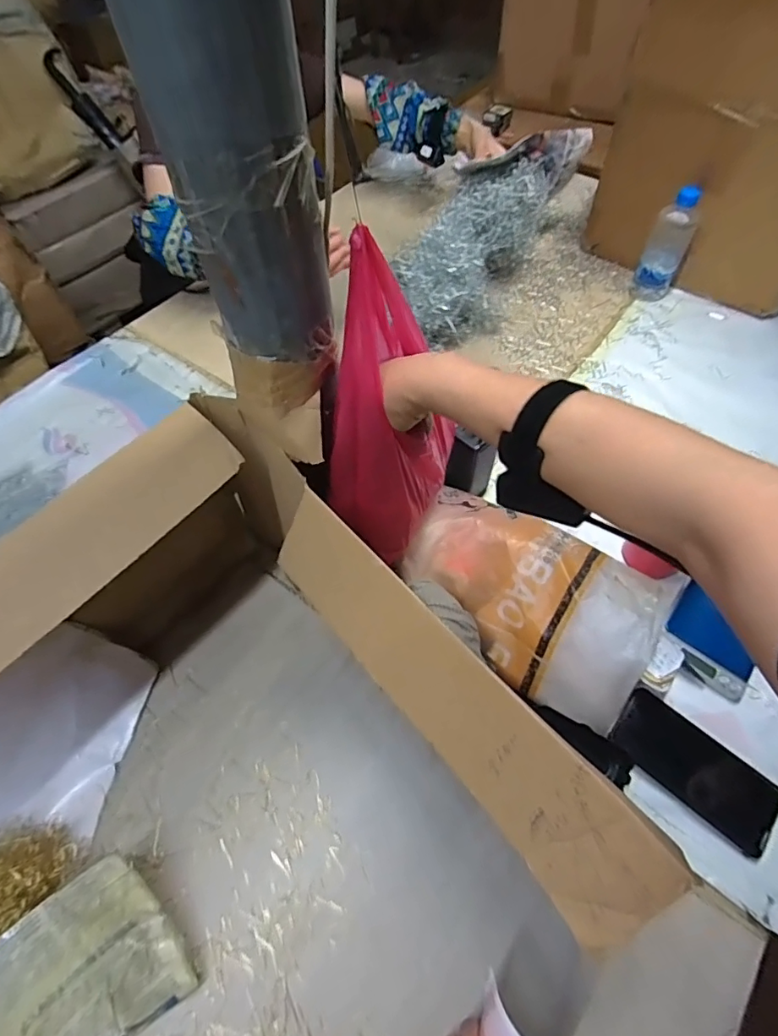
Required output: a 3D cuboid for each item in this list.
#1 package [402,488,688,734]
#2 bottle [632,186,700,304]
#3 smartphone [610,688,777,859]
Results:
[{"bbox_3d":[0.156,0.075,0.561,0.279,0.100,0.168,33,64,20],"label":"package"},{"bbox_3d":[0.502,-0.490,0.903,0.069,0.174,0.059,-11,58,-6],"label":"bottle"},{"bbox_3d":[0.324,0.263,0.534,0.160,0.010,0.080,36,65,21],"label":"smartphone"}]

